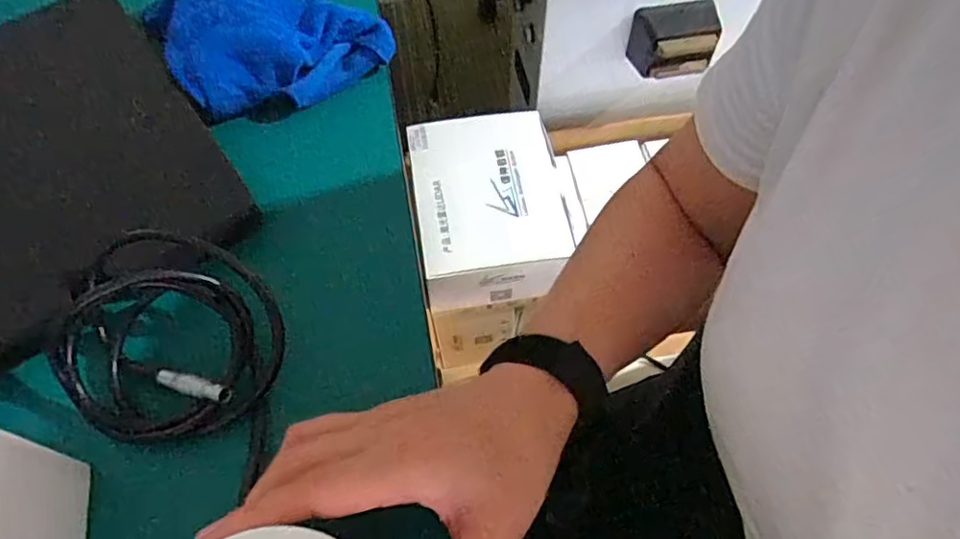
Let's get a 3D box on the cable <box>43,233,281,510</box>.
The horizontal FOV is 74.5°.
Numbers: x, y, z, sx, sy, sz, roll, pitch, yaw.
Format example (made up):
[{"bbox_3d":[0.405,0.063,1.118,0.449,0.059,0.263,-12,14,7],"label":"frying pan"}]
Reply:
[{"bbox_3d":[-0.163,0.038,0.344,0.142,0.021,0.109,19,63,12],"label":"cable"}]

